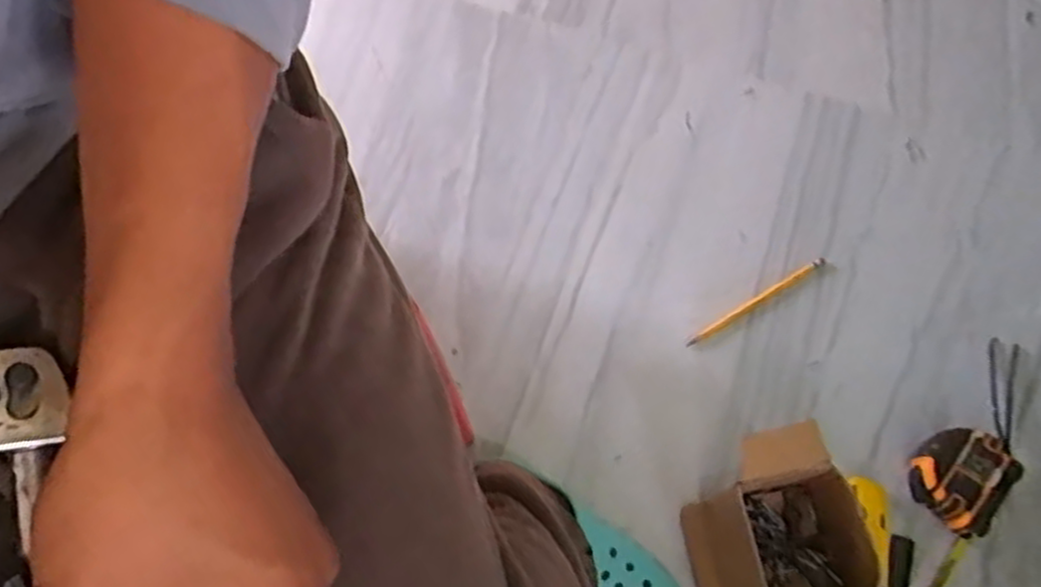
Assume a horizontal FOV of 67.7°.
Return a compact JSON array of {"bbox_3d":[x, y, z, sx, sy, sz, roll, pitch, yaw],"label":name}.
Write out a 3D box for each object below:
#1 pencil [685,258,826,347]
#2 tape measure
[{"bbox_3d":[0.249,0.012,0.830,0.174,0.006,0.011,-31,70,-10],"label":"pencil"},{"bbox_3d":[0.436,0.181,0.764,0.102,0.048,0.088,-40,71,-13],"label":"tape measure"}]

